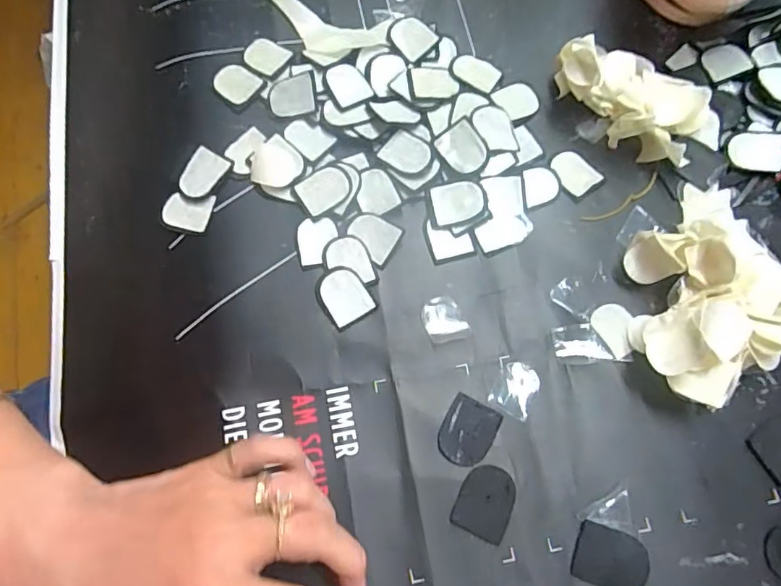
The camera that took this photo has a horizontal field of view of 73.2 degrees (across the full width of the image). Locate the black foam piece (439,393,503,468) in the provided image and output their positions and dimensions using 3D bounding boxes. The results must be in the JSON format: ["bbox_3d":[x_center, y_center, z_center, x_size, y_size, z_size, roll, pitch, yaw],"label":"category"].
[{"bbox_3d":[0.041,0.074,0.279,0.027,0.004,0.034,27,74,9],"label":"black foam piece"}]

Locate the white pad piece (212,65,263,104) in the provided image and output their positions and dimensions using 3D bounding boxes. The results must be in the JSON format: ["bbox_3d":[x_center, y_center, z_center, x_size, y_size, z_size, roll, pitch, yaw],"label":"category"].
[{"bbox_3d":[-0.102,-0.138,0.344,0.030,0.004,0.024,34,75,11],"label":"white pad piece"}]

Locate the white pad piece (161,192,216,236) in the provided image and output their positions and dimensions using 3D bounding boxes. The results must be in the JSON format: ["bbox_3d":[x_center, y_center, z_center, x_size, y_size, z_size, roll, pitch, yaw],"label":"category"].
[{"bbox_3d":[-0.124,-0.048,0.318,0.030,0.004,0.025,10,72,3],"label":"white pad piece"}]

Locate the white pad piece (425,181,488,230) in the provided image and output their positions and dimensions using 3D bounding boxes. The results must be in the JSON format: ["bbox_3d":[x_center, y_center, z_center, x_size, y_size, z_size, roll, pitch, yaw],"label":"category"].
[{"bbox_3d":[0.040,-0.054,0.316,0.034,0.007,0.026,-10,72,-3],"label":"white pad piece"}]

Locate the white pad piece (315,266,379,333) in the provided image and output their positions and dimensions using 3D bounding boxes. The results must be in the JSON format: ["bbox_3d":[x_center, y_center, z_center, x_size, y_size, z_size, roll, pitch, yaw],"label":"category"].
[{"bbox_3d":[-0.027,0.001,0.302,0.027,0.004,0.034,-33,75,-10],"label":"white pad piece"}]

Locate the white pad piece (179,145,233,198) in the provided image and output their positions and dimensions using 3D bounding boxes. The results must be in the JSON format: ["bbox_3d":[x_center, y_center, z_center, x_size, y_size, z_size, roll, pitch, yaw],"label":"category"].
[{"bbox_3d":[-0.114,-0.072,0.323,0.023,0.007,0.030,27,74,9],"label":"white pad piece"}]

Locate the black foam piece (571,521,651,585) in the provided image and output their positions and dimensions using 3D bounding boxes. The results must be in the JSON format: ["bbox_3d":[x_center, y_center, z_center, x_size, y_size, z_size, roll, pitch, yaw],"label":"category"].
[{"bbox_3d":[0.110,0.132,0.260,0.035,0.004,0.027,18,73,6],"label":"black foam piece"}]

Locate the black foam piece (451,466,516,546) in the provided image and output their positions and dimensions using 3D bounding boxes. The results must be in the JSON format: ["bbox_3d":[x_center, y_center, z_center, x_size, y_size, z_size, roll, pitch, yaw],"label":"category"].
[{"bbox_3d":[0.048,0.106,0.269,0.026,0.004,0.034,23,74,7],"label":"black foam piece"}]

